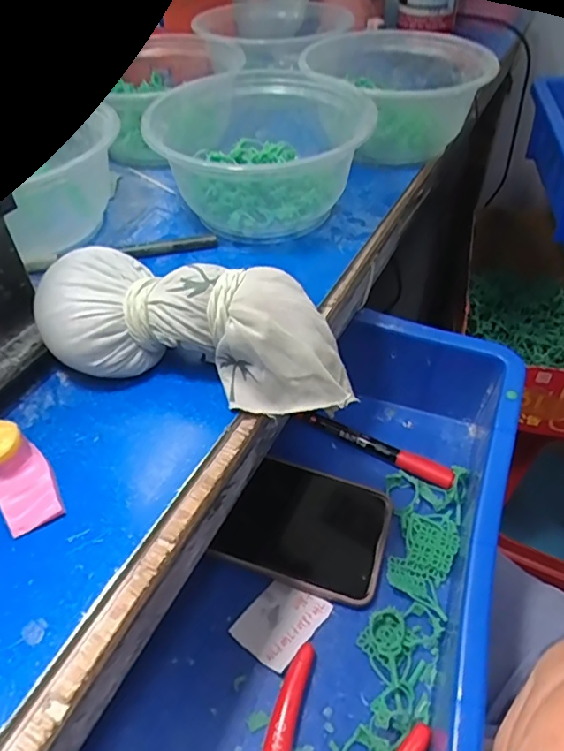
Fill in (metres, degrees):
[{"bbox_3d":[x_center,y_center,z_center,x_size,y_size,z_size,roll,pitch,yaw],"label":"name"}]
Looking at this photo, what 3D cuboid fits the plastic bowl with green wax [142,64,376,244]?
[{"bbox_3d":[-0.016,-0.138,0.347,0.125,0.064,0.121,-1,47,1],"label":"plastic bowl with green wax"}]

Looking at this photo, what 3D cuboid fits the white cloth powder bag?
[{"bbox_3d":[-0.038,-0.019,0.247,0.135,0.049,0.045,7,47,8],"label":"white cloth powder bag"}]

